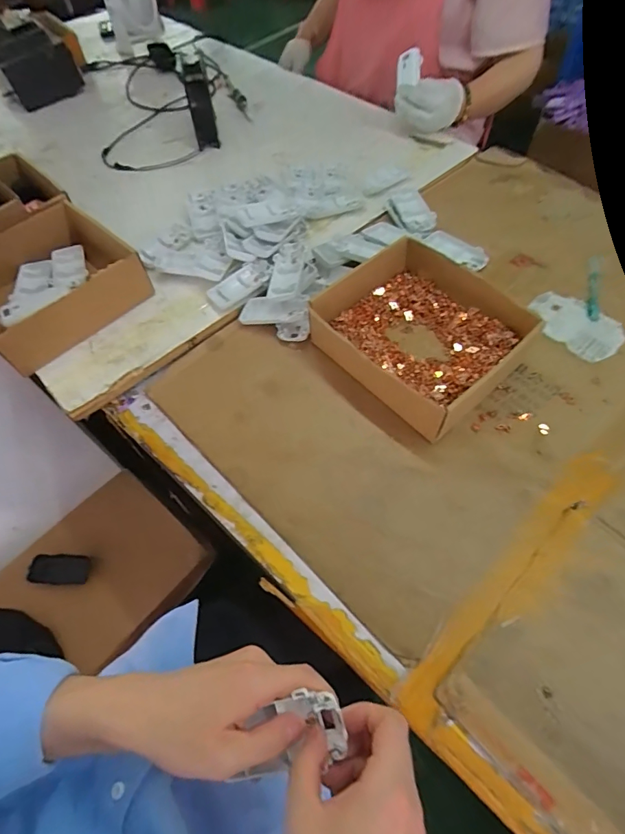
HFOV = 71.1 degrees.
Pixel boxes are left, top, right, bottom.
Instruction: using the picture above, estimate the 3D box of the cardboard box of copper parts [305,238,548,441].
[{"bbox_3d":[0.127,-0.104,0.526,0.216,0.064,0.197,38,68,23],"label":"cardboard box of copper parts"}]

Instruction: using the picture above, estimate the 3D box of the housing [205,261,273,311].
[{"bbox_3d":[-0.101,-0.184,0.612,0.094,0.016,0.044,-36,66,-5],"label":"housing"}]

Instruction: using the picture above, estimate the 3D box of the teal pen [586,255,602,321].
[{"bbox_3d":[0.385,-0.177,0.596,0.015,0.010,0.115,13,61,11],"label":"teal pen"}]

